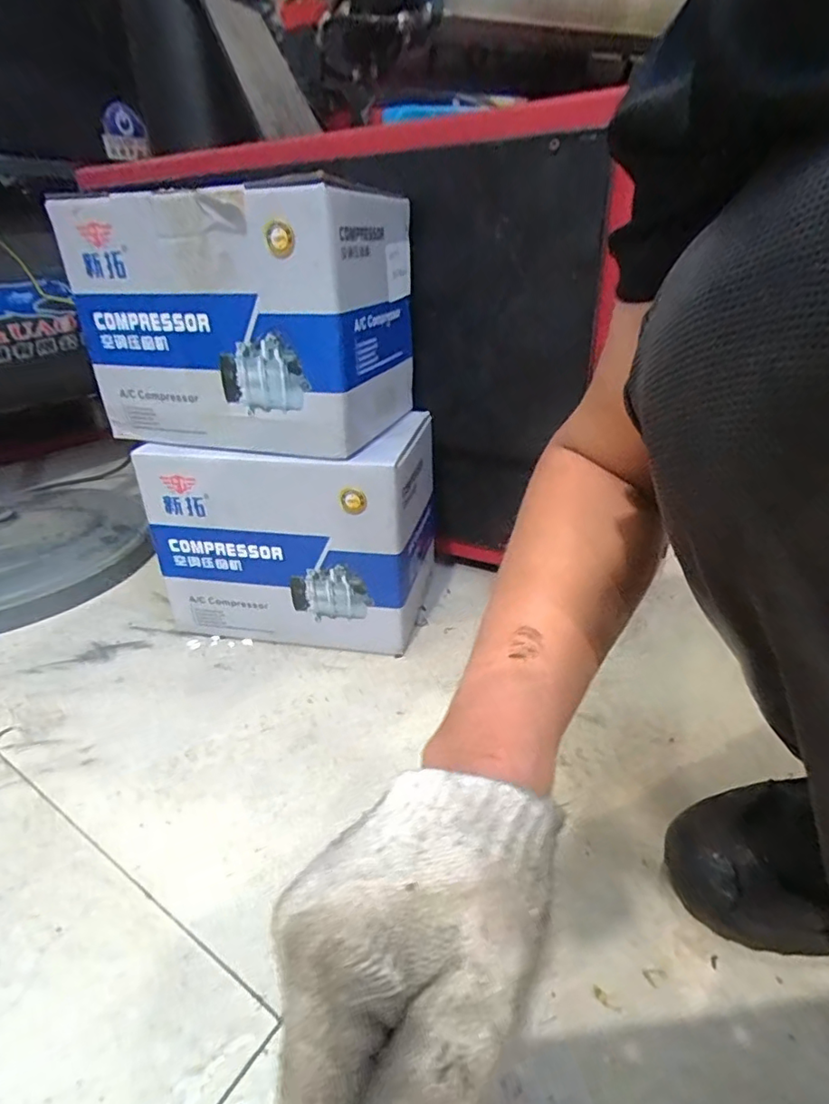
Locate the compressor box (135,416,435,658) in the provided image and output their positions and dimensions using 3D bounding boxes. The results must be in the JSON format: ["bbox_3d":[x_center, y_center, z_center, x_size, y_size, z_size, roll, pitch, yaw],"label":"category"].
[{"bbox_3d":[-0.125,-0.032,0.665,0.276,0.222,0.175,4,28,10],"label":"compressor box"}]

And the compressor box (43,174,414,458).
[{"bbox_3d":[-0.162,-0.239,0.586,0.274,0.206,0.197,9,30,18],"label":"compressor box"}]

